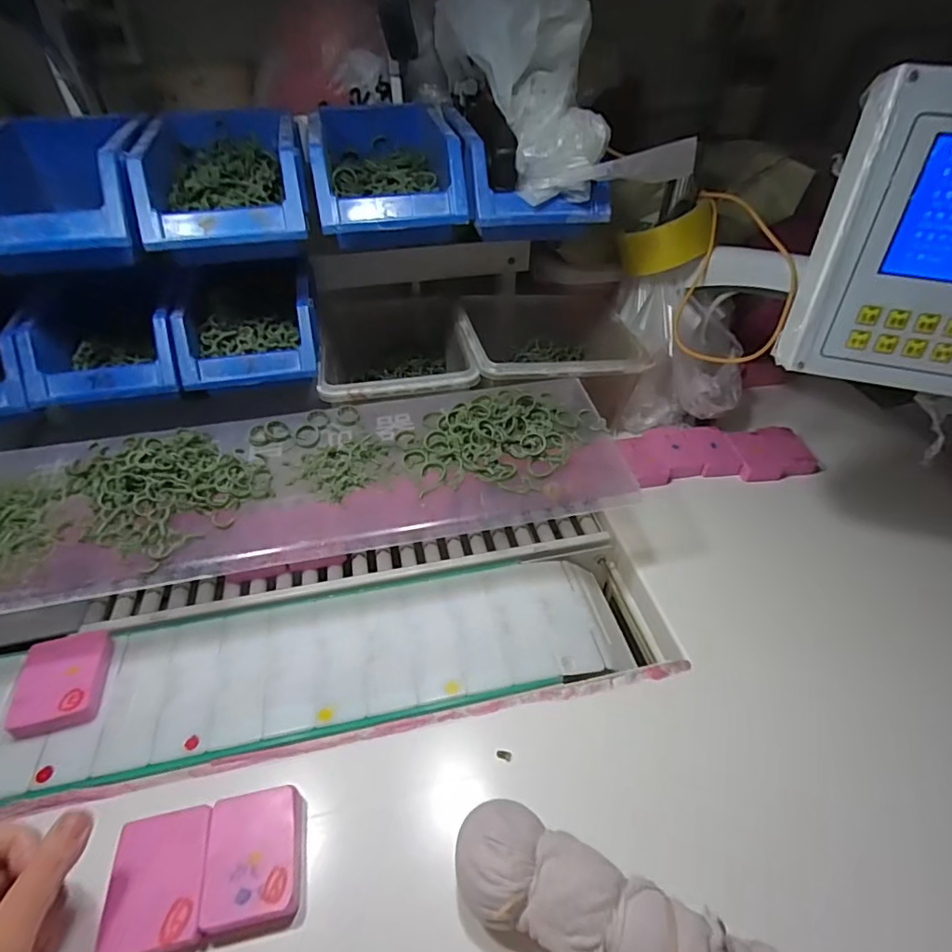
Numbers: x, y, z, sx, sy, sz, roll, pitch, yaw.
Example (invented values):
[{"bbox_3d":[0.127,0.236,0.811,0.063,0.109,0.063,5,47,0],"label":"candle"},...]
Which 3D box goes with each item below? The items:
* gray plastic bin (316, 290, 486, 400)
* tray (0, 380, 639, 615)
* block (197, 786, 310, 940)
[{"bbox_3d":[-0.091,-0.133,0.626,0.162,0.083,0.215,-8,43,-8],"label":"gray plastic bin"},{"bbox_3d":[-0.176,0.002,0.448,0.615,0.041,0.176,-10,43,-10],"label":"tray"},{"bbox_3d":[-0.137,0.238,0.338,0.054,0.016,0.072,-9,43,-9],"label":"block"}]

